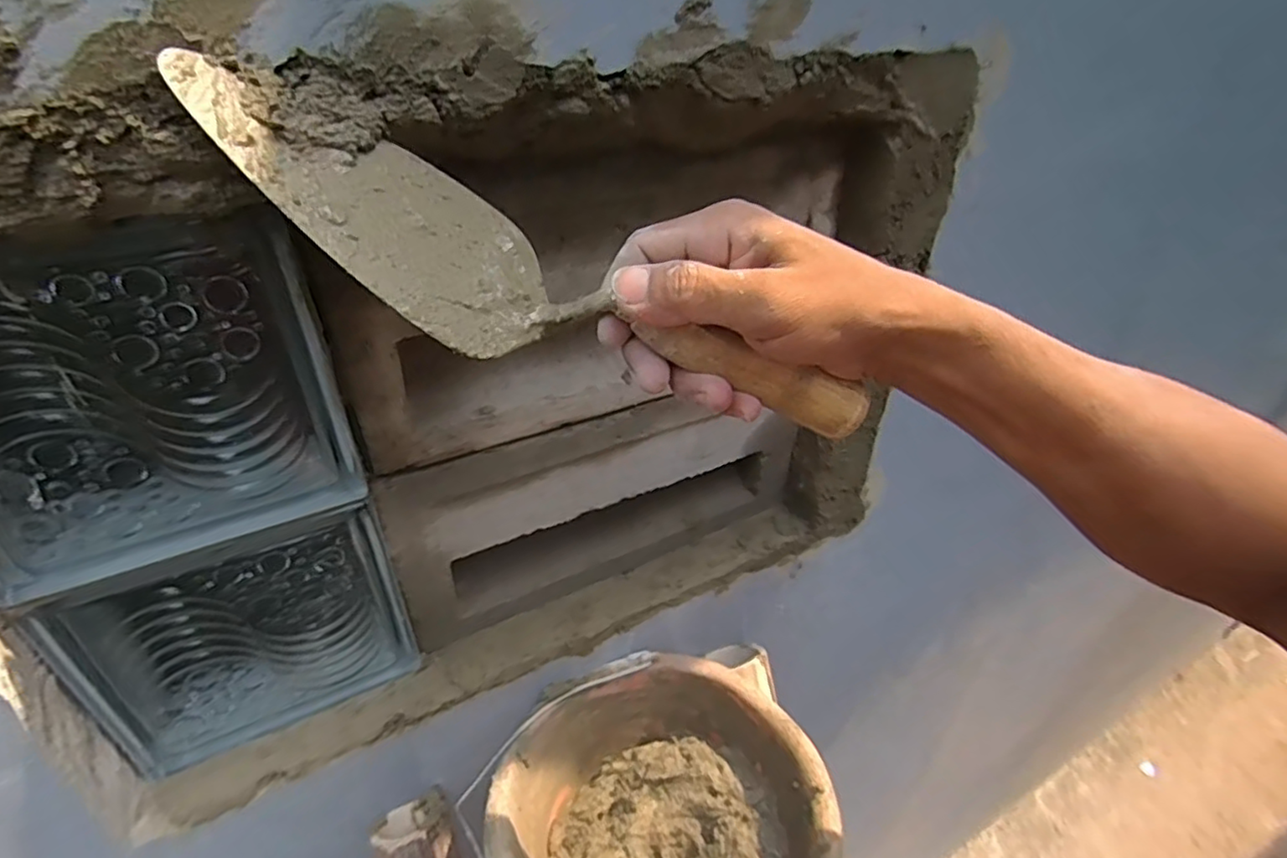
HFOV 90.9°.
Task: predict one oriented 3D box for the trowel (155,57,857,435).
[{"bbox_3d":[-0.037,-0.063,0.282,0.299,0.049,0.083,22,34,-13],"label":"trowel"}]

